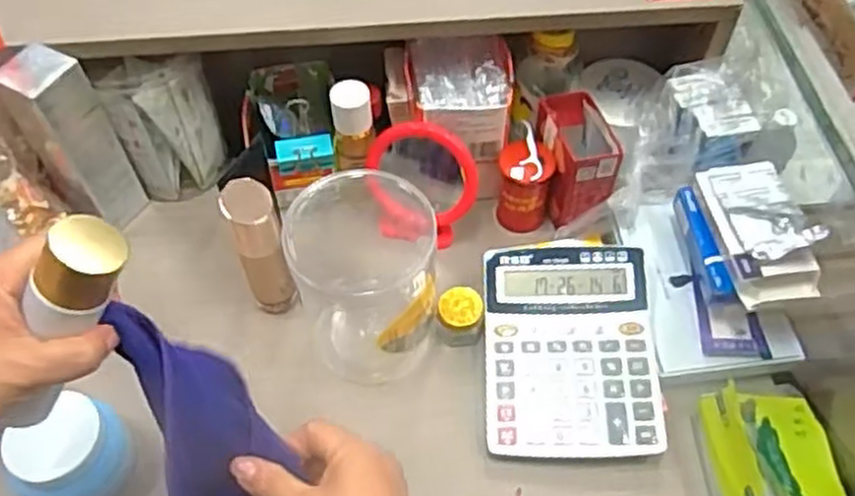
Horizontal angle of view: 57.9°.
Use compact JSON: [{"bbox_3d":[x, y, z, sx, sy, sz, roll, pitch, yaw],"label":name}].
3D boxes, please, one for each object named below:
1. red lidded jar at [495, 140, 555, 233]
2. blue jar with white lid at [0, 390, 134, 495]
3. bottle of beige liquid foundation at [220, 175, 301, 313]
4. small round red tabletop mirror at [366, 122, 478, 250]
[{"bbox_3d":[0.090,-0.053,0.729,0.048,0.091,0.049,0,56,0],"label":"red lidded jar"},{"bbox_3d":[-0.275,0.152,0.585,0.071,0.067,0.084,39,64,24],"label":"blue jar with white lid"},{"bbox_3d":[-0.141,0.003,0.651,0.042,0.141,0.039,-19,58,-12],"label":"bottle of beige liquid foundation"},{"bbox_3d":[-0.007,-0.058,0.710,0.100,0.125,0.031,9,38,2],"label":"small round red tabletop mirror"}]

